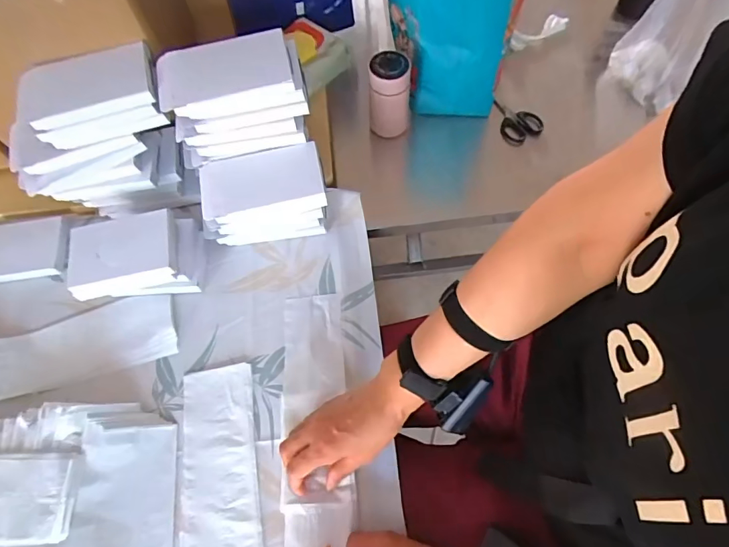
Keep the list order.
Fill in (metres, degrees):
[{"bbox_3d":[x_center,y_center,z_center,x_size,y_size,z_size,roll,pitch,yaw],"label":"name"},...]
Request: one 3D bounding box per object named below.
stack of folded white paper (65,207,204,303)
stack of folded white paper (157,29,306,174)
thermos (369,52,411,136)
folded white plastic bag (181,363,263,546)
[{"bbox_3d":[-0.293,-0.021,0.596,0.145,0.076,0.095,-10,65,-2],"label":"stack of folded white paper"},{"bbox_3d":[-0.160,-0.219,0.572,0.167,0.103,0.096,-15,65,-4],"label":"stack of folded white paper"},{"bbox_3d":[0.041,-0.280,0.734,0.064,0.136,0.056,3,65,4],"label":"thermos"},{"bbox_3d":[-0.164,0.232,0.515,0.087,0.007,0.250,-9,65,-2],"label":"folded white plastic bag"}]

